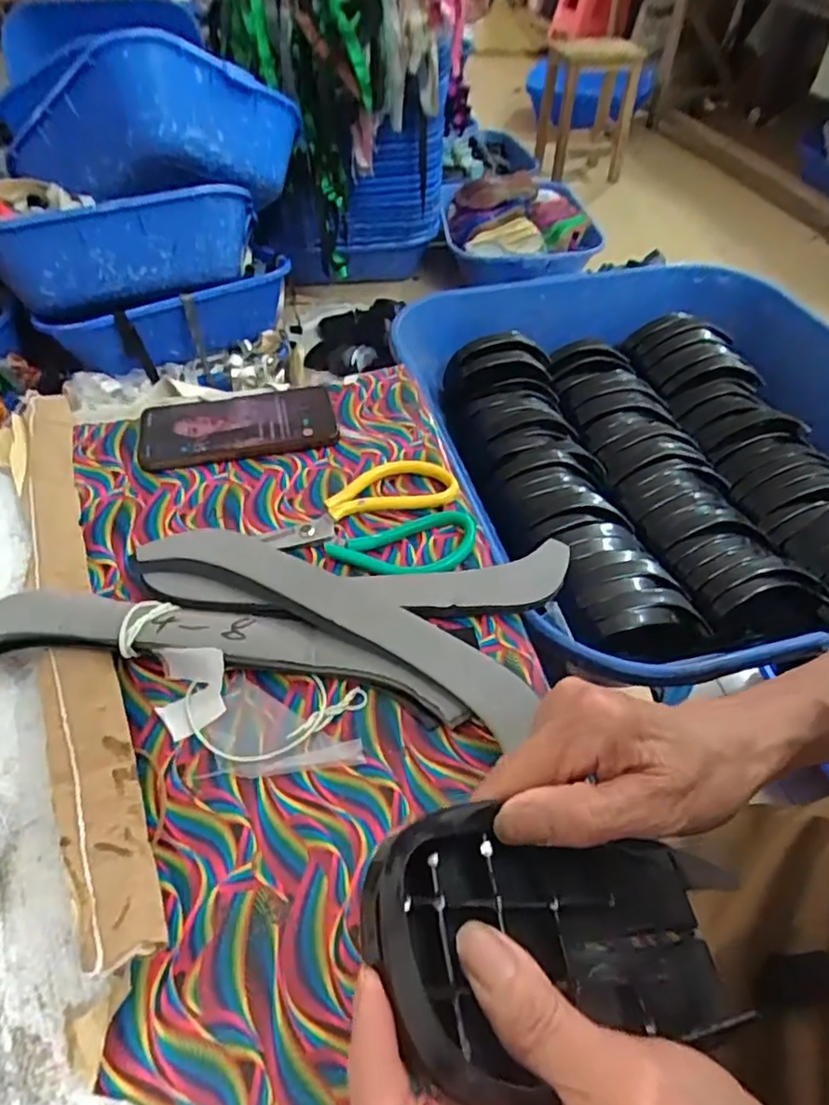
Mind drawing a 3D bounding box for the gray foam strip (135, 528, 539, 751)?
[{"bbox_3d":[-0.053,0.040,0.399,0.271,0.019,0.051,24,53,18],"label":"gray foam strip"}]

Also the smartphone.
[{"bbox_3d":[-0.150,-0.111,0.528,0.160,0.012,0.080,-8,50,-9],"label":"smartphone"}]

